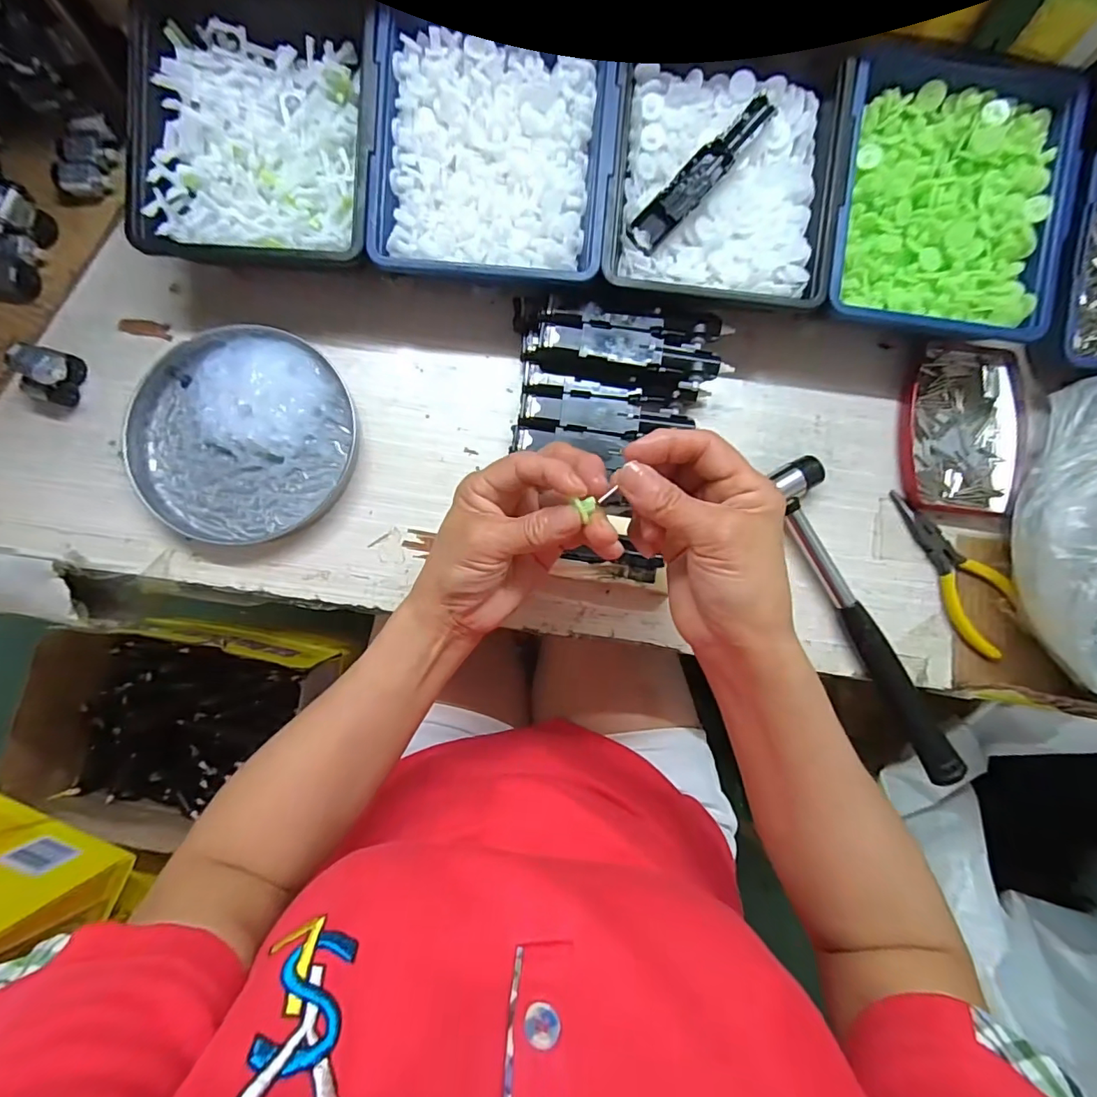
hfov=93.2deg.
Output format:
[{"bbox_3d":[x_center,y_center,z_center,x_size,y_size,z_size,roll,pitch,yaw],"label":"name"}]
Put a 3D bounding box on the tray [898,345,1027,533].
[{"bbox_3d":[0.296,-0.085,0.375,0.086,0.015,0.128,9,84,-2],"label":"tray"}]

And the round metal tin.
[{"bbox_3d":[-0.205,-0.076,0.347,0.141,0.021,0.142,0,84,-3],"label":"round metal tin"}]

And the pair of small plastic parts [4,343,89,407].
[{"bbox_3d":[-0.328,-0.115,0.340,0.026,0.035,0.034,23,84,0],"label":"pair of small plastic parts"}]

